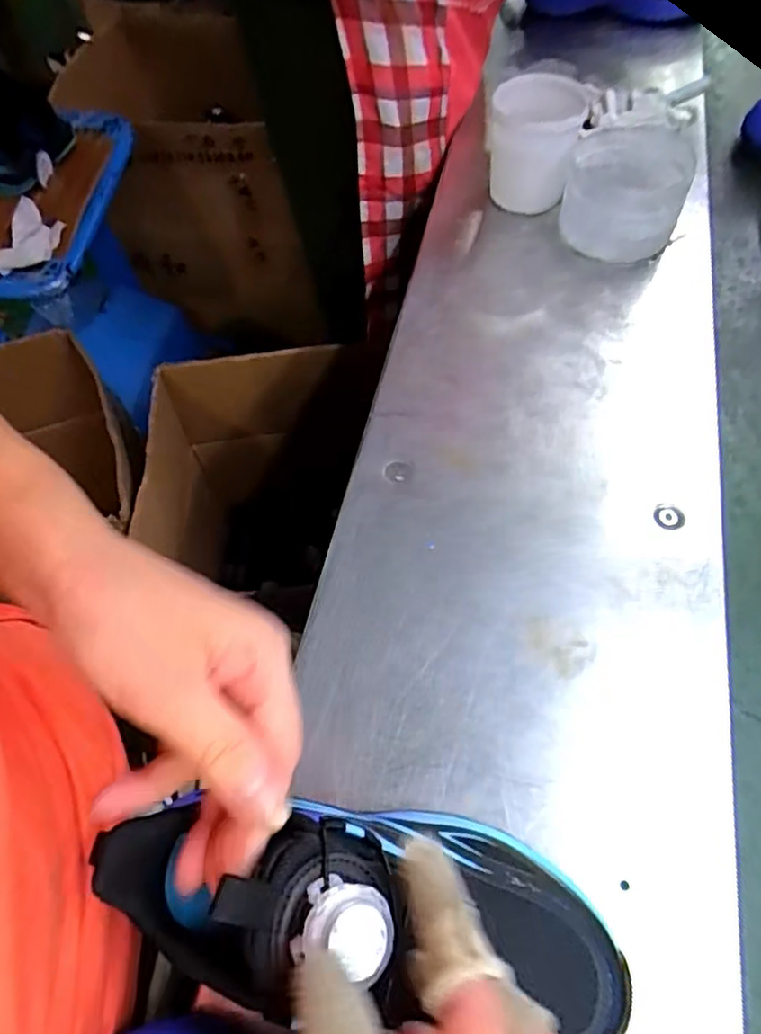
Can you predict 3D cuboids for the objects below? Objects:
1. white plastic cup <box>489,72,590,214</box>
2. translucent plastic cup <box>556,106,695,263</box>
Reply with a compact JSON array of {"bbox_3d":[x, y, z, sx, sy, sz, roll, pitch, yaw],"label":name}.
[{"bbox_3d":[0.128,-0.325,0.532,0.070,0.088,0.074,6,60,8],"label":"white plastic cup"},{"bbox_3d":[0.199,-0.268,0.515,0.091,0.065,0.109,13,61,12],"label":"translucent plastic cup"}]

